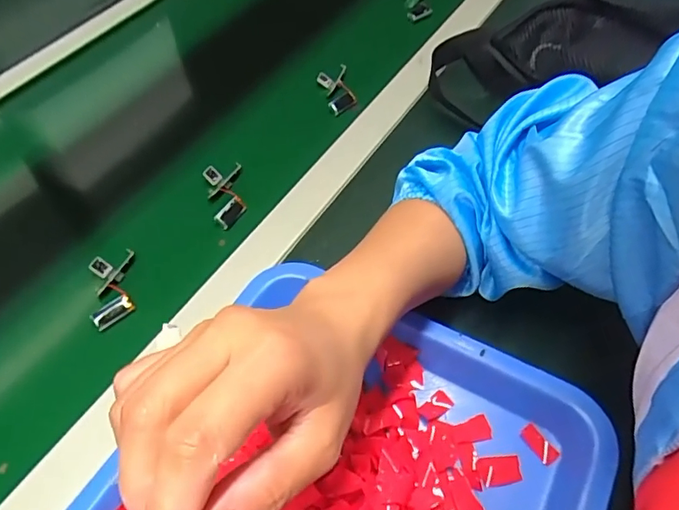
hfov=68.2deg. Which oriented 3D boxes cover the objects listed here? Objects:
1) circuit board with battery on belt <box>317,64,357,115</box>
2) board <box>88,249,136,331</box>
[{"bbox_3d":[-0.003,-0.186,0.557,0.035,0.021,0.070,-14,53,-5],"label":"circuit board with battery on belt"},{"bbox_3d":[-0.188,0.028,0.416,0.035,0.014,0.065,-14,53,-5],"label":"board"}]

